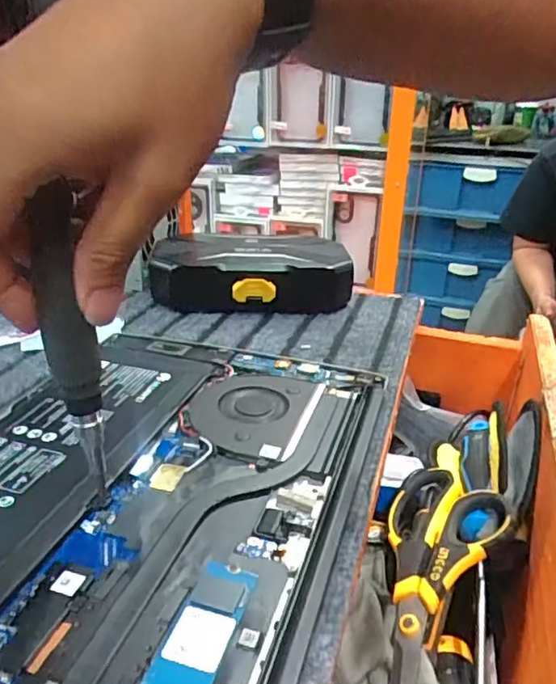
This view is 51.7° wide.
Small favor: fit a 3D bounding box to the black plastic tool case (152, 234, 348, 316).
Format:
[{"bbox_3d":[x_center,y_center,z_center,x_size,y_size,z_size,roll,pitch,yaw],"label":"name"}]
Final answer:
[{"bbox_3d":[-0.024,-0.067,0.545,0.183,0.051,0.104,-1,25,-7],"label":"black plastic tool case"}]

